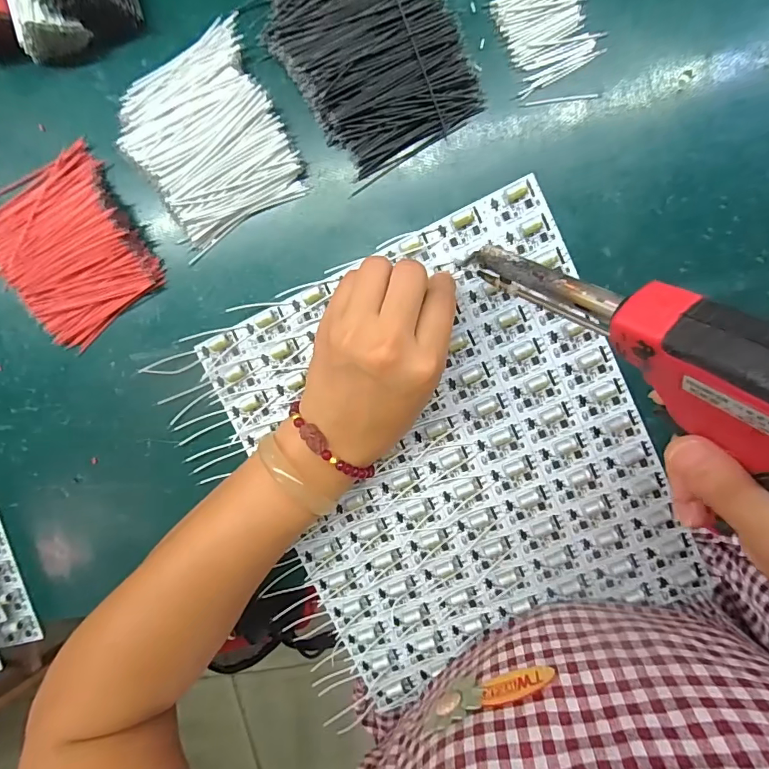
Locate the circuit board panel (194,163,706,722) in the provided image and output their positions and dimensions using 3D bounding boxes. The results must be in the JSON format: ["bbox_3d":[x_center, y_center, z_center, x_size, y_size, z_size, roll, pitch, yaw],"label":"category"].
[{"bbox_3d":[0.043,0.050,0.300,0.241,0.016,0.283,-25,96,7],"label":"circuit board panel"}]

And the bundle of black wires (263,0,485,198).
[{"bbox_3d":[-0.008,-0.196,0.265,0.094,0.019,0.120,-30,99,6],"label":"bundle of black wires"}]

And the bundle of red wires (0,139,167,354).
[{"bbox_3d":[-0.206,-0.089,0.296,0.090,0.015,0.108,-27,99,6],"label":"bundle of red wires"}]

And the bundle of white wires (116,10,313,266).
[{"bbox_3d":[-0.110,-0.153,0.278,0.091,0.020,0.110,-26,99,6],"label":"bundle of white wires"}]

